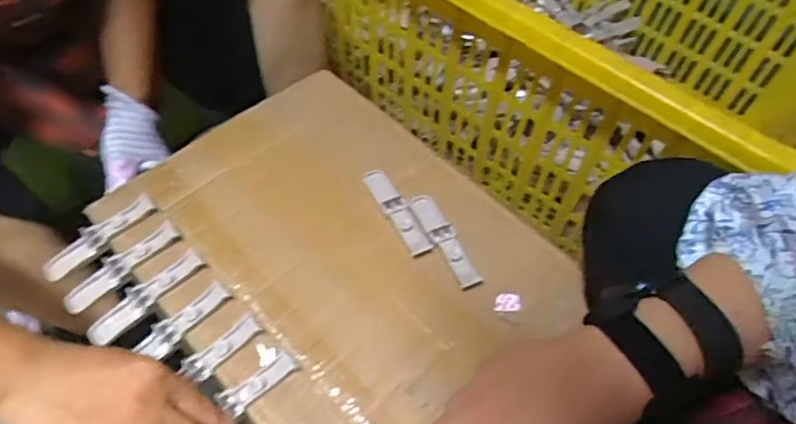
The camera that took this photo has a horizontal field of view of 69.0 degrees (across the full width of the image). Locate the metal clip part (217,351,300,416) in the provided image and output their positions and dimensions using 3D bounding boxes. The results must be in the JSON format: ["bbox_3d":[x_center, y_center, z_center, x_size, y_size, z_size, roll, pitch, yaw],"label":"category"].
[{"bbox_3d":[-0.101,0.127,0.429,0.058,0.007,0.018,-33,64,-23],"label":"metal clip part"}]

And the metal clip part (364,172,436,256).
[{"bbox_3d":[-0.001,-0.001,0.515,0.023,0.011,0.097,-21,60,-18],"label":"metal clip part"}]

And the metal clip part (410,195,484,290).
[{"bbox_3d":[0.039,0.024,0.499,0.023,0.009,0.097,-19,59,-17],"label":"metal clip part"}]

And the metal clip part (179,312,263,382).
[{"bbox_3d":[-0.132,0.103,0.442,0.062,0.010,0.018,-35,65,-24],"label":"metal clip part"}]

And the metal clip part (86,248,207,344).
[{"bbox_3d":[-0.203,0.068,0.465,0.104,0.012,0.022,-38,63,-10],"label":"metal clip part"}]

